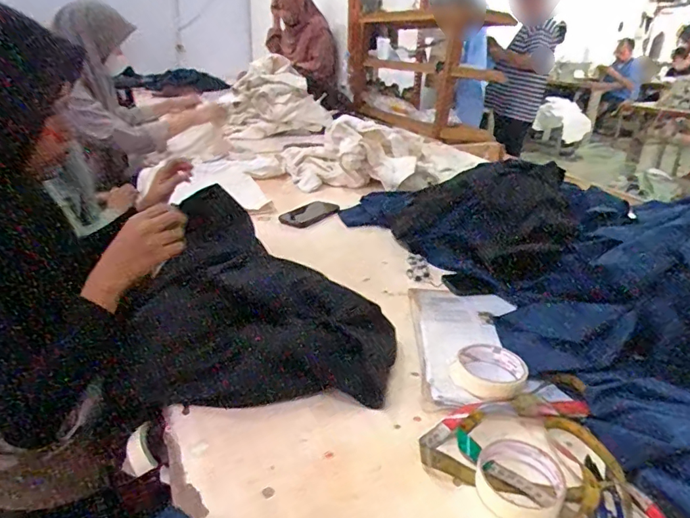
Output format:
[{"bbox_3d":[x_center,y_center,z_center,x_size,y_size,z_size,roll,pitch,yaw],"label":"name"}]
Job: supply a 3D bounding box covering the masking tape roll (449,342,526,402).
[{"bbox_3d":[0.184,0.139,0.621,0.089,0.023,0.089,0,26,0],"label":"masking tape roll"}]

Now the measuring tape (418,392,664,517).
[{"bbox_3d":[0.187,0.225,0.479,0.203,0.029,0.233,-1,26,-3],"label":"measuring tape"}]

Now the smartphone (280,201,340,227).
[{"bbox_3d":[-0.087,-0.122,1.261,0.092,0.015,0.170,15,28,29],"label":"smartphone"}]

